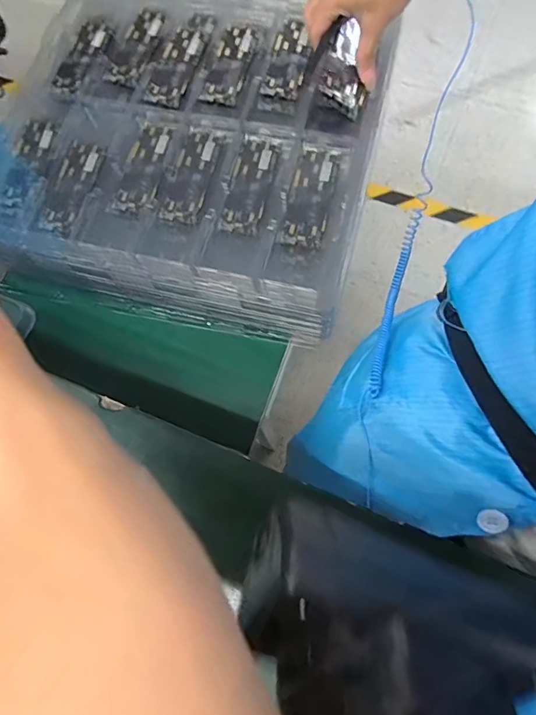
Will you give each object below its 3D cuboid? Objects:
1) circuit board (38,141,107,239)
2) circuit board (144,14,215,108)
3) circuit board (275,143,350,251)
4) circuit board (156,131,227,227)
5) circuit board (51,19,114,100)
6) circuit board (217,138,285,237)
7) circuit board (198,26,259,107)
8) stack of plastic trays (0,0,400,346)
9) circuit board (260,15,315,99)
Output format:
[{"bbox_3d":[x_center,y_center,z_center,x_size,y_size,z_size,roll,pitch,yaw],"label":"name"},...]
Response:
[{"bbox_3d":[-0.229,-0.200,0.521,0.045,0.012,0.122,11,72,5],"label":"circuit board"},{"bbox_3d":[-0.111,-0.382,0.561,0.048,0.004,0.151,14,72,6],"label":"circuit board"},{"bbox_3d":[0.048,-0.180,0.493,0.049,0.010,0.125,14,72,6],"label":"circuit board"},{"bbox_3d":[-0.088,-0.211,0.514,0.046,0.010,0.119,14,72,6],"label":"circuit board"},{"bbox_3d":[-0.241,-0.392,0.573,0.045,0.009,0.131,19,73,7],"label":"circuit board"},{"bbox_3d":[-0.020,-0.198,0.505,0.045,0.011,0.120,14,72,6],"label":"circuit board"},{"bbox_3d":[-0.045,-0.367,0.552,0.050,0.004,0.122,16,73,7],"label":"circuit board"},{"bbox_3d":[-0.098,-0.268,0.554,0.446,0.107,0.405,14,72,6],"label":"stack of plastic trays"},{"bbox_3d":[0.027,-0.370,0.546,0.049,0.008,0.116,14,72,6],"label":"circuit board"}]

